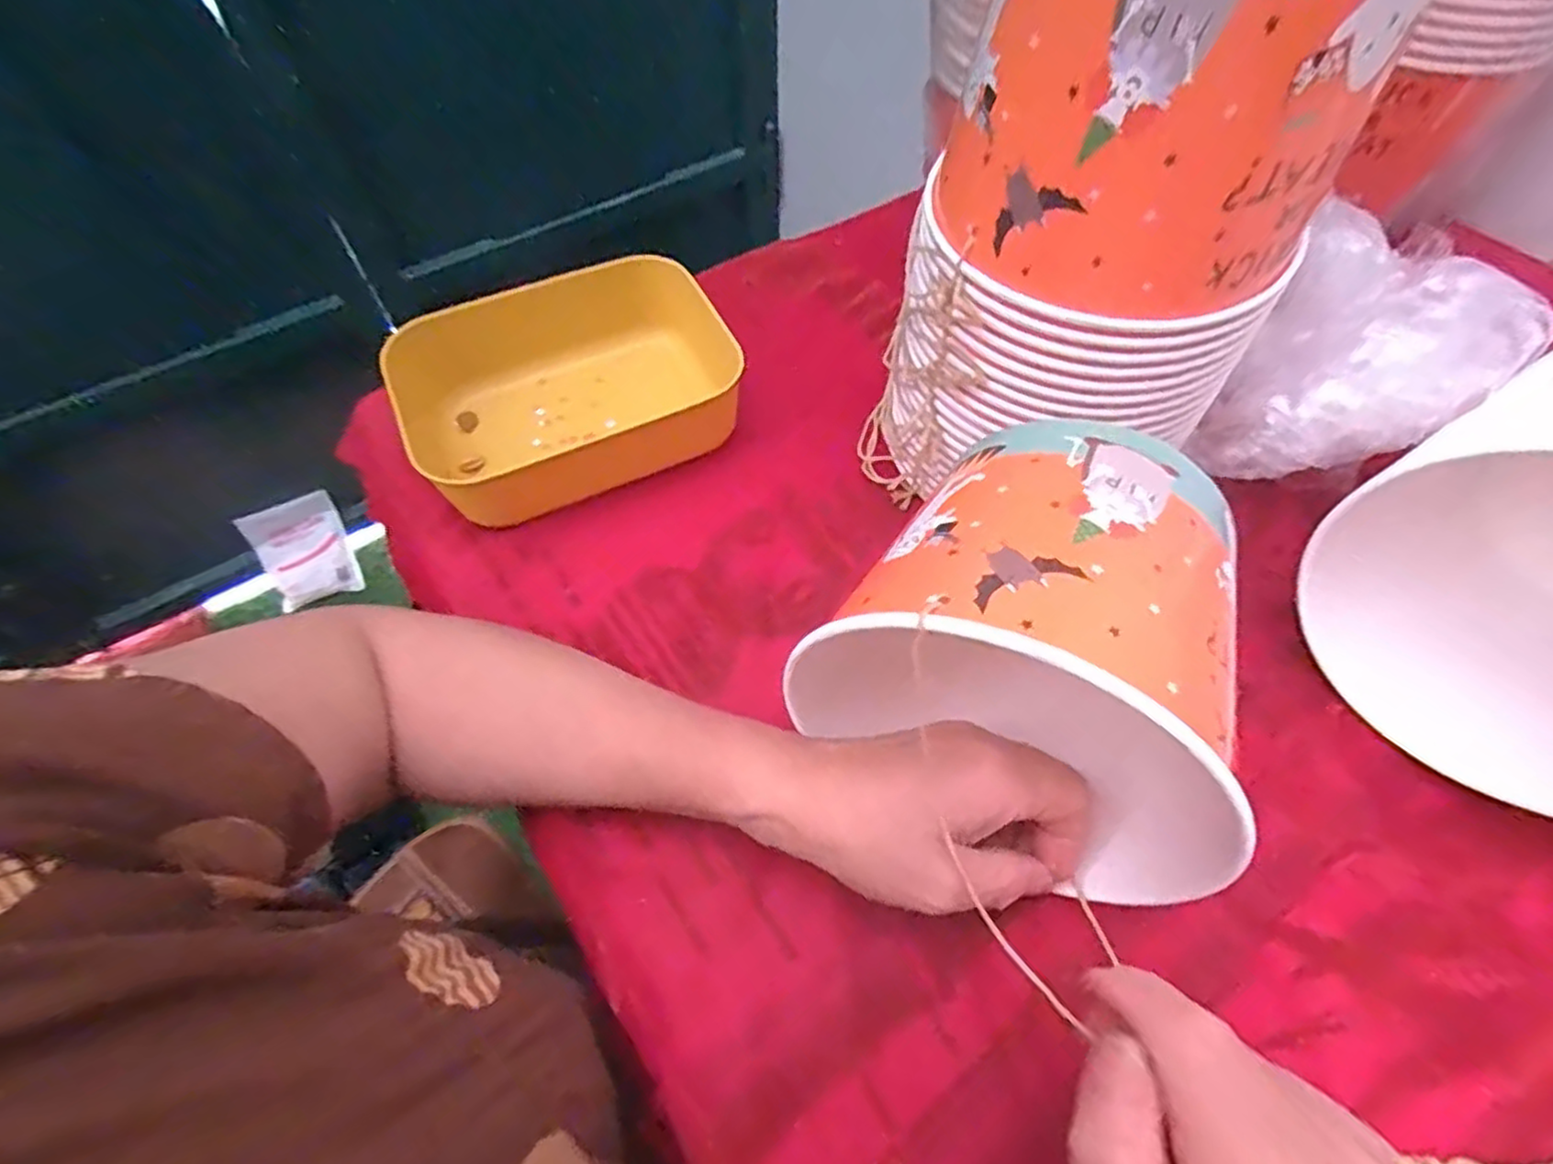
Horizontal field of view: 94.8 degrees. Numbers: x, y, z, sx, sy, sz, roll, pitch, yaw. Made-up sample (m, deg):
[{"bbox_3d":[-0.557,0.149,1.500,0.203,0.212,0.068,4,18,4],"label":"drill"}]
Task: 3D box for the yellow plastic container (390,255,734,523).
[{"bbox_3d":[-0.123,-0.117,0.439,0.197,0.056,0.144,-25,61,-12],"label":"yellow plastic container"}]

